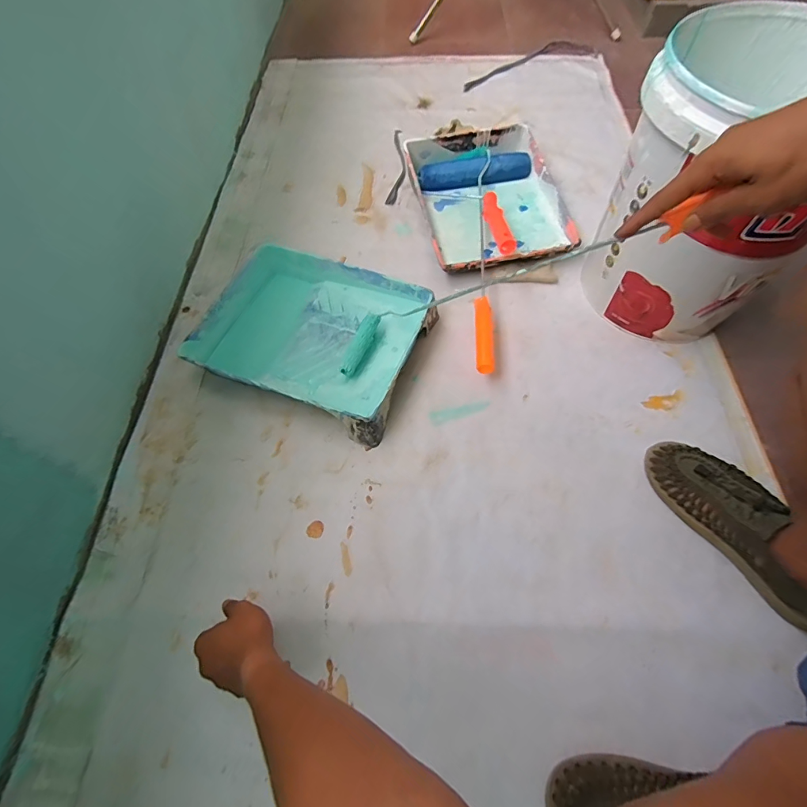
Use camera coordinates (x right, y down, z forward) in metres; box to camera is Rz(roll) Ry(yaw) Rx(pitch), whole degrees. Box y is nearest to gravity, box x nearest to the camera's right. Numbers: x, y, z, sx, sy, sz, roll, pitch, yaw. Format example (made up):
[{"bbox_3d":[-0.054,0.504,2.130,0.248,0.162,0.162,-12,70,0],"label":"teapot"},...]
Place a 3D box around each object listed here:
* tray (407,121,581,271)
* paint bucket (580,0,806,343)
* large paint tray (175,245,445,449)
[{"bbox_3d":[0.172,-0.426,0.892,0.278,0.074,0.352,-10,63,-4],"label":"tray"},{"bbox_3d":[0.456,-0.315,0.659,0.284,0.361,0.279,21,65,11],"label":"paint bucket"},{"bbox_3d":[-0.149,-0.120,0.736,0.355,0.057,0.280,21,65,11],"label":"large paint tray"}]

